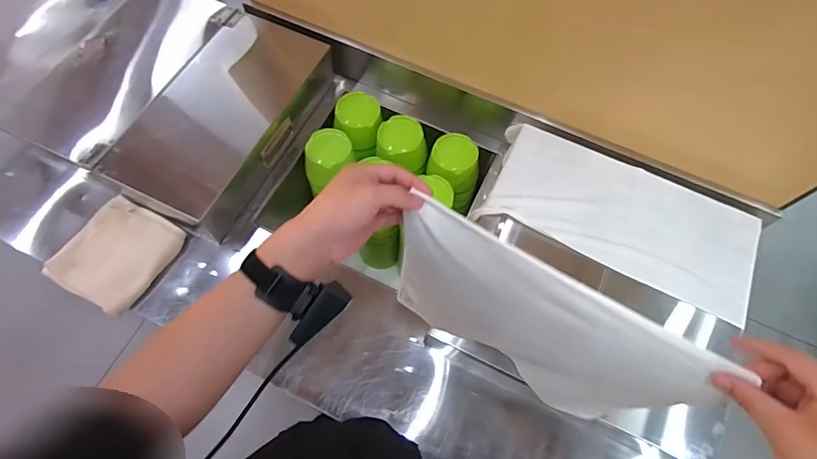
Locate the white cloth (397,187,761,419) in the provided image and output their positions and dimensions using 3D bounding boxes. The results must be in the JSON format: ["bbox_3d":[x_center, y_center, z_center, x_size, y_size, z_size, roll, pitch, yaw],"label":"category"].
[{"bbox_3d":[0.134,0.115,0.554,0.321,0.252,0.054,31,69,11],"label":"white cloth"}]

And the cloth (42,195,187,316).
[{"bbox_3d":[-0.505,0.043,0.796,0.158,0.027,0.178,27,68,10],"label":"cloth"}]

